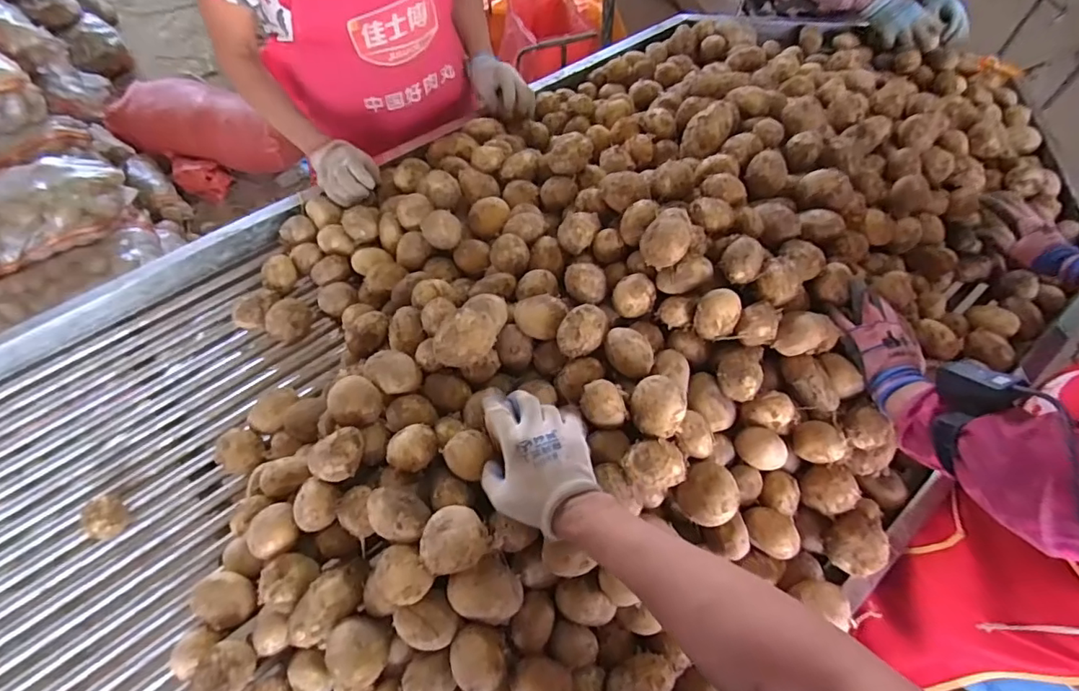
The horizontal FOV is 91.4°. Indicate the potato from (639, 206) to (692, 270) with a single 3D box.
[{"bbox_3d":[0.157,-0.133,0.656,0.057,0.045,0.068,18,63,11],"label":"potato"}]

